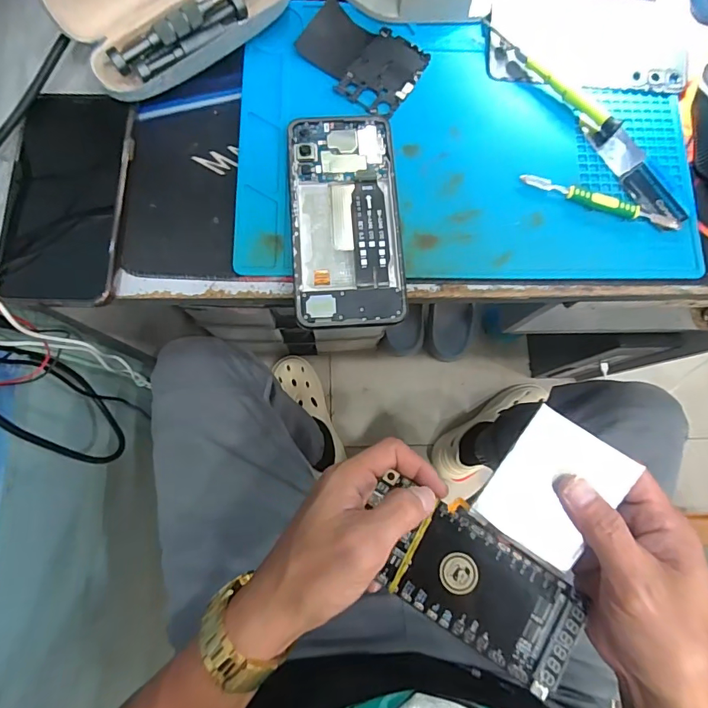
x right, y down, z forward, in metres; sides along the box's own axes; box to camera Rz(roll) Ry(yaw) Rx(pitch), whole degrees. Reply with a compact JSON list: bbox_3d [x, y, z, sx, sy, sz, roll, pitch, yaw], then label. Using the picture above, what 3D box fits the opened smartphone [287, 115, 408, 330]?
[{"bbox_3d":[-0.006,-0.097,0.319,0.076,0.012,0.158,-4,81,-2],"label":"opened smartphone"}]

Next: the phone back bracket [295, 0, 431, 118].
[{"bbox_3d":[0.006,-0.231,0.346,0.093,0.007,0.068,35,81,4],"label":"phone back bracket"}]

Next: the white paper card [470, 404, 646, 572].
[{"bbox_3d":[0.115,0.078,0.257,0.063,0.005,0.076,34,97,10],"label":"white paper card"}]

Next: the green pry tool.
[{"bbox_3d":[0.182,-0.112,0.329,0.118,0.008,0.012,18,81,2],"label":"green pry tool"}]

